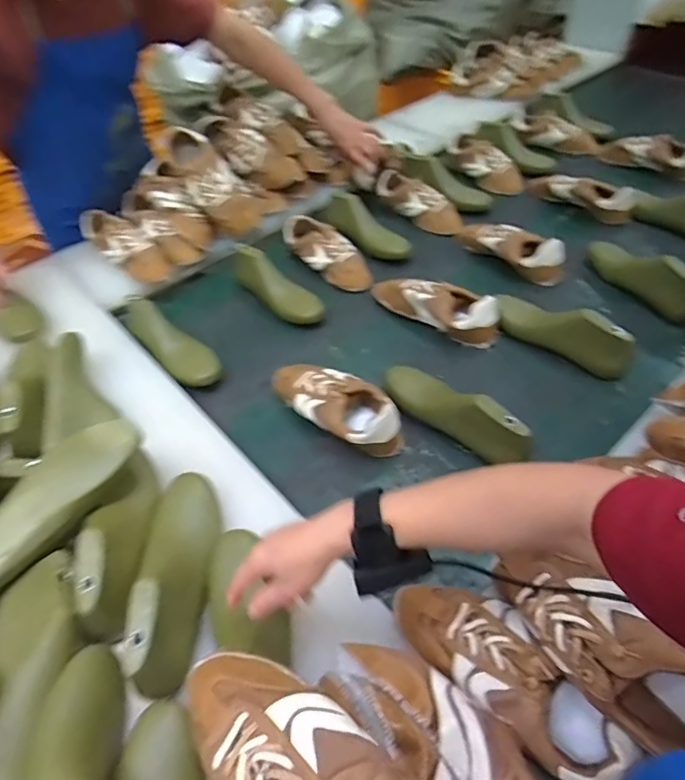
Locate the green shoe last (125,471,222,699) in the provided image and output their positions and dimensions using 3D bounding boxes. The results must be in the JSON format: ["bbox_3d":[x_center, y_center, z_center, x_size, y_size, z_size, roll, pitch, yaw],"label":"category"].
[{"bbox_3d":[-0.187,0.200,0.571,0.075,0.100,0.247,-7,50,-2],"label":"green shoe last"}]

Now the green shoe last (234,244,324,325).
[{"bbox_3d":[-0.136,-0.210,0.988,0.066,0.076,0.235,-37,57,-25],"label":"green shoe last"}]

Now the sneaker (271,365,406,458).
[{"bbox_3d":[-0.011,0.021,0.793,0.241,0.071,0.102,30,58,26],"label":"sneaker"}]

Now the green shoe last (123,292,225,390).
[{"bbox_3d":[-0.315,-0.096,0.895,0.242,0.067,0.070,35,60,29],"label":"green shoe last"}]

